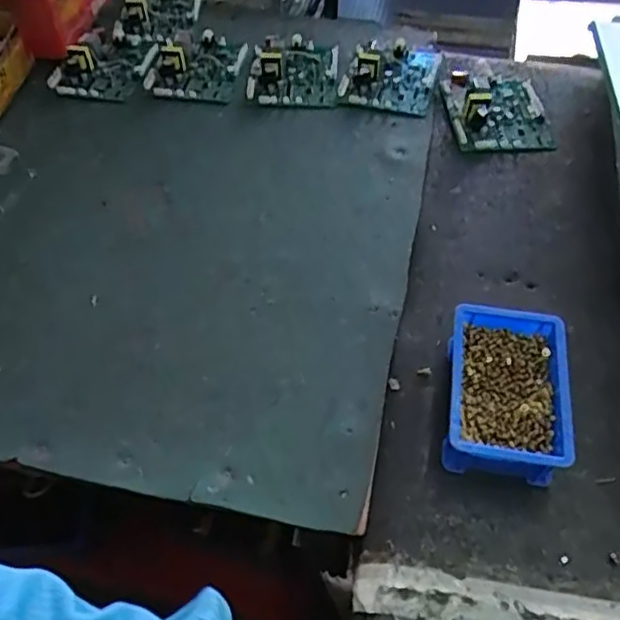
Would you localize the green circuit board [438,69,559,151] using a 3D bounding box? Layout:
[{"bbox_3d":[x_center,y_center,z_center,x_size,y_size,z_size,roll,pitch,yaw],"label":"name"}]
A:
[{"bbox_3d":[0.252,-0.279,0.846,0.132,0.025,0.161,-2,52,0],"label":"green circuit board"}]

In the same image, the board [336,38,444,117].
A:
[{"bbox_3d":[0.113,-0.333,0.883,0.123,0.023,0.148,12,53,11],"label":"board"}]

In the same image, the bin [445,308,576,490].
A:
[{"bbox_3d":[0.172,0.073,0.565,0.099,0.058,0.149,8,52,7],"label":"bin"}]

